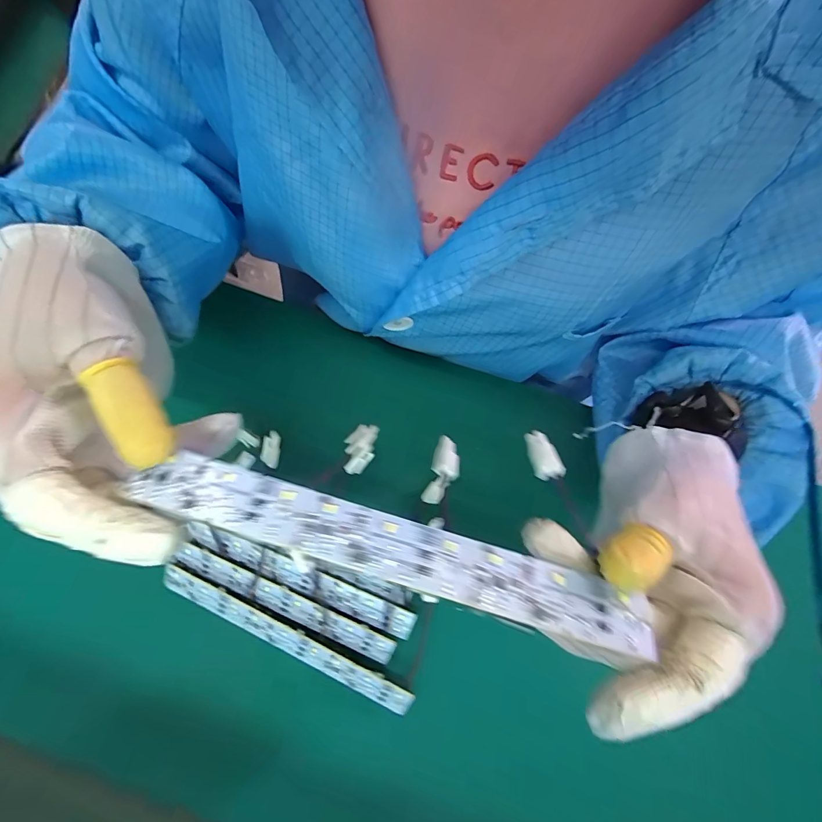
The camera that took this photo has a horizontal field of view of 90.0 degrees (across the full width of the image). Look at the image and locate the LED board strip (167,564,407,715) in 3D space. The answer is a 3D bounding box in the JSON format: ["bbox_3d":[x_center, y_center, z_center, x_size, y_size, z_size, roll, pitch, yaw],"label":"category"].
[{"bbox_3d":[-0.089,0.162,0.292,0.192,0.006,0.025,26,112,4],"label":"LED board strip"}]

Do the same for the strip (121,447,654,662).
[{"bbox_3d":[-0.008,0.049,0.150,0.183,0.004,0.024,16,48,3],"label":"strip"}]

